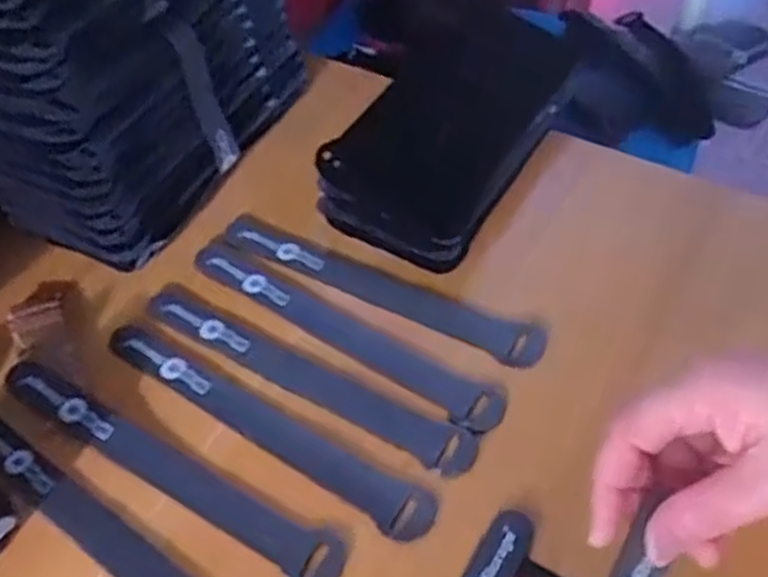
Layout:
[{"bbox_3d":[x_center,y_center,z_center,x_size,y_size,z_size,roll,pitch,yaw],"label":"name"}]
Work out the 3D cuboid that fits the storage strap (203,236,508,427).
[{"bbox_3d":[-0.028,0.019,0.432,0.211,0.004,0.025,28,57,26],"label":"storage strap"}]

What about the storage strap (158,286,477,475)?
[{"bbox_3d":[-0.046,0.044,0.414,0.208,0.005,0.025,24,56,24],"label":"storage strap"}]

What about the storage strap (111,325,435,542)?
[{"bbox_3d":[-0.065,0.067,0.393,0.203,0.004,0.024,25,56,24],"label":"storage strap"}]

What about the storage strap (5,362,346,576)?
[{"bbox_3d":[-0.107,0.084,0.376,0.203,0.009,0.025,24,56,24],"label":"storage strap"}]

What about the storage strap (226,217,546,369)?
[{"bbox_3d":[-0.008,-0.004,0.445,0.207,0.008,0.025,23,63,24],"label":"storage strap"}]

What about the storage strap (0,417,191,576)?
[{"bbox_3d":[-0.134,0.111,0.363,0.205,0.006,0.024,28,57,26],"label":"storage strap"}]

